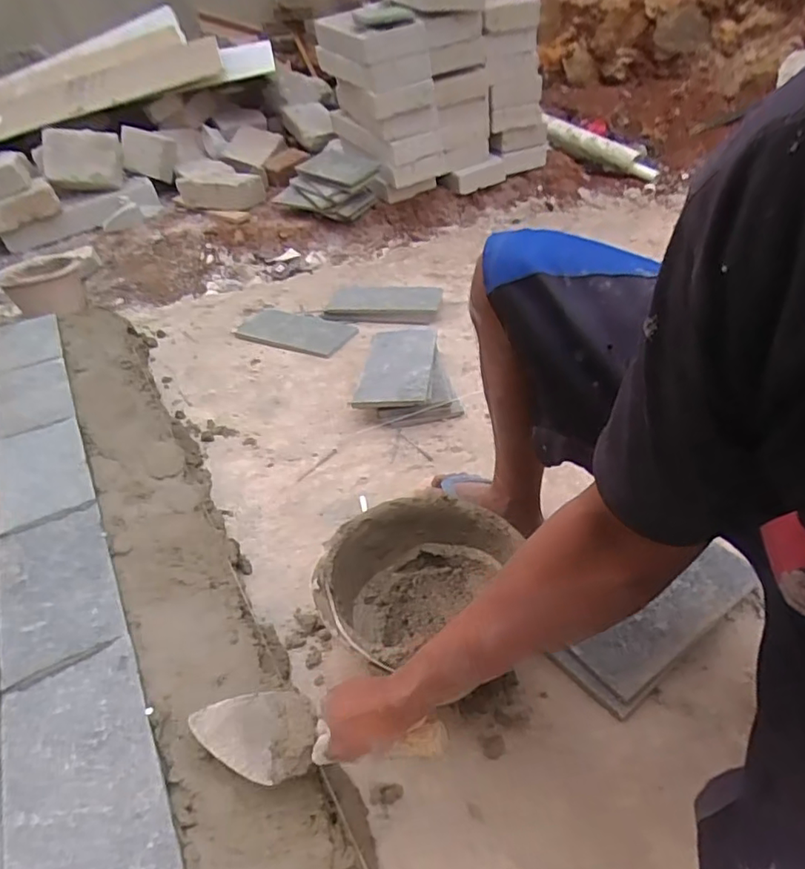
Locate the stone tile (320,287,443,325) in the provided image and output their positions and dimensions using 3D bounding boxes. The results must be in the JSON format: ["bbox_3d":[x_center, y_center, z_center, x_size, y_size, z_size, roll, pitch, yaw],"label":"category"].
[{"bbox_3d":[-0.056,-0.365,1.604,0.316,0.033,0.191,0,37,8],"label":"stone tile"}]

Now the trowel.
[{"bbox_3d":[-0.091,0.298,0.581,0.298,0.040,0.089,-13,31,30],"label":"trowel"}]

